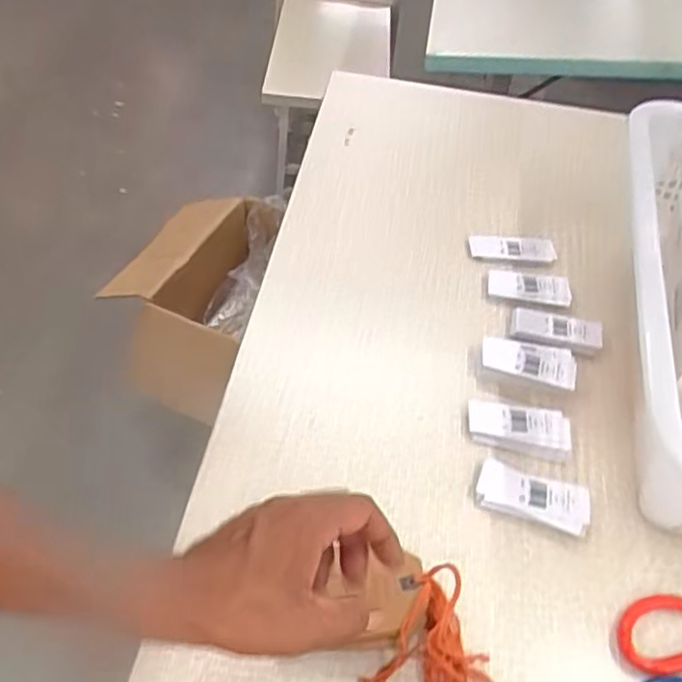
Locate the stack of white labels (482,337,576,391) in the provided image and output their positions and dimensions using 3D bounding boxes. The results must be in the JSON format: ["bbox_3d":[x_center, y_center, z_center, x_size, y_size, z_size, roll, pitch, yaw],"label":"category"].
[{"bbox_3d":[0.172,0.020,0.616,0.085,0.014,0.043,16,50,8],"label":"stack of white labels"}]

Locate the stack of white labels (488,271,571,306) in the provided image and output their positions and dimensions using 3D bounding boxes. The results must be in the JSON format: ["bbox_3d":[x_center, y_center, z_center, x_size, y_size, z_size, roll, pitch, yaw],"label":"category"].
[{"bbox_3d":[0.193,-0.055,0.685,0.083,0.008,0.038,8,50,1],"label":"stack of white labels"}]

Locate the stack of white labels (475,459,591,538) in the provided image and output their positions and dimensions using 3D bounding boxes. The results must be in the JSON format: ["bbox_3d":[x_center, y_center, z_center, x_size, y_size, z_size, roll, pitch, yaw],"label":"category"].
[{"bbox_3d":[0.152,0.125,0.531,0.086,0.012,0.040,18,50,9],"label":"stack of white labels"}]

